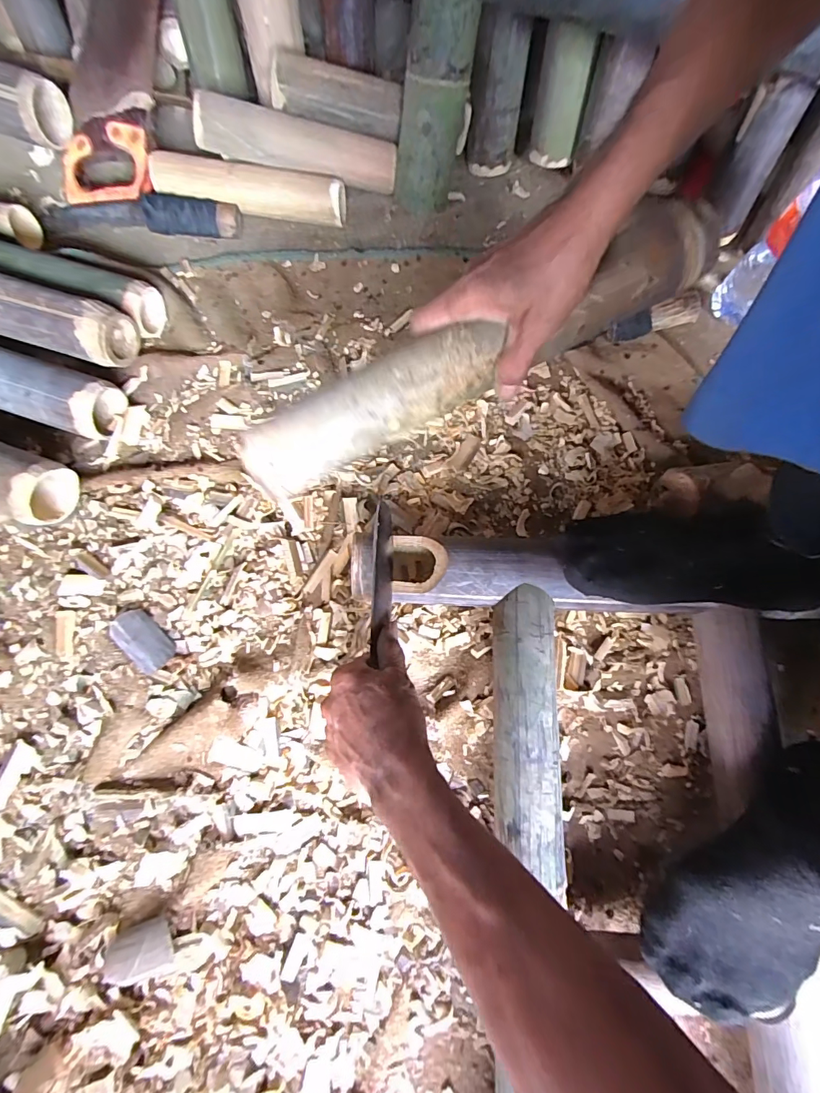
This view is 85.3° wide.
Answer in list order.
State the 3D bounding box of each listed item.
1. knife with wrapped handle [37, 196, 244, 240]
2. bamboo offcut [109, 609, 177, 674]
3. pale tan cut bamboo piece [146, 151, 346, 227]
[{"bbox_3d":[-0.379,-0.465,0.627,0.273,0.037,0.037,2,75,-1],"label":"knife with wrapped handle"},{"bbox_3d":[-0.289,0.100,0.480,0.073,0.010,0.042,42,78,9],"label":"bamboo offcut"},{"bbox_3d":[-0.221,-0.498,0.628,0.263,0.060,0.047,7,75,1],"label":"pale tan cut bamboo piece"}]

